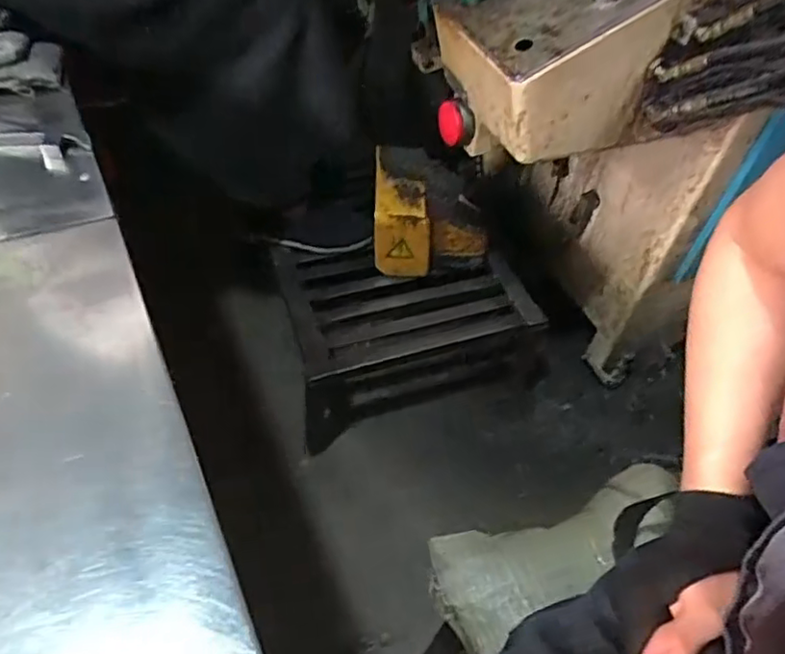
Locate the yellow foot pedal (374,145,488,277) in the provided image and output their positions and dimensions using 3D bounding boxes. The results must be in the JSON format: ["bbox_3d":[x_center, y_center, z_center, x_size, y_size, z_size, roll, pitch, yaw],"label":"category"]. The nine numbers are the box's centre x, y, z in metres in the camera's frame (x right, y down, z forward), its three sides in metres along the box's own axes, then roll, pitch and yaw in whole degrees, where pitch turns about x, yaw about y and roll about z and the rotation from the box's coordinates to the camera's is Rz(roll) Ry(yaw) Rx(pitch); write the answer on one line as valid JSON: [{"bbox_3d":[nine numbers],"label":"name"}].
[{"bbox_3d":[0.073,-0.215,1.241,0.222,0.159,0.211,3,49,-4],"label":"yellow foot pedal"}]

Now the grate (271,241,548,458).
[{"bbox_3d":[0.030,0.007,1.288,0.477,0.256,0.289,-10,51,-15],"label":"grate"}]

